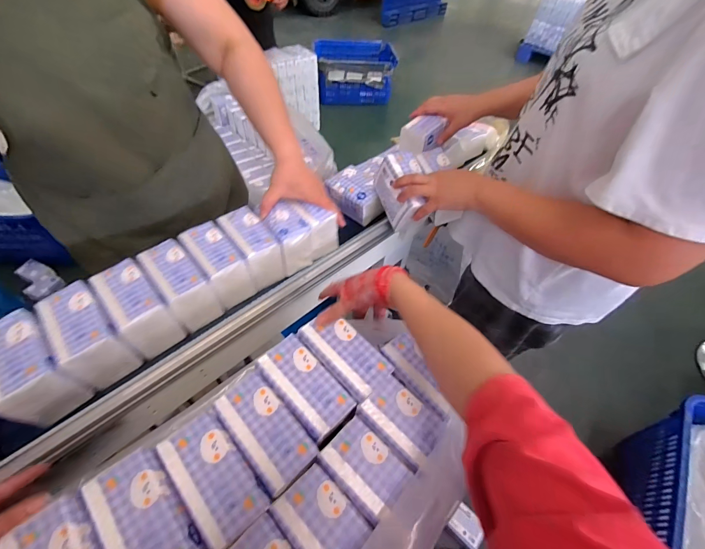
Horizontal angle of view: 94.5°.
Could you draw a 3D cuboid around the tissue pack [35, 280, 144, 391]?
[{"bbox_3d":[-0.370,0.084,0.456,0.121,0.086,0.065,38,57,23],"label":"tissue pack"}]

